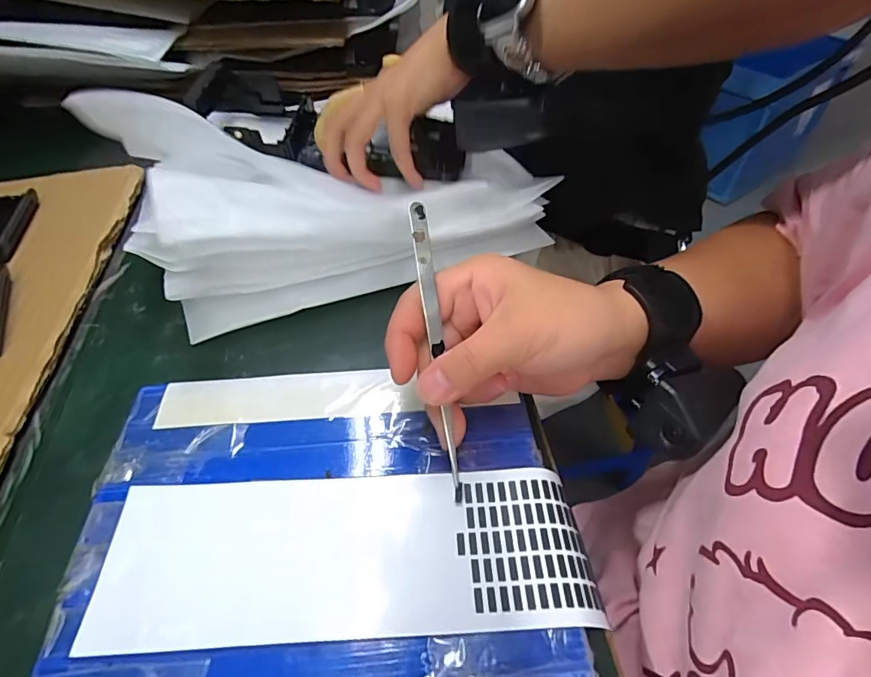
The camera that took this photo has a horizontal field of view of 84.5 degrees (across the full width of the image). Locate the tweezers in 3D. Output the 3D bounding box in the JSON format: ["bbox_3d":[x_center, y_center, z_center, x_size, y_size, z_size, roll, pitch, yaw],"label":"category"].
[{"bbox_3d":[-0.001,-0.001,0.228,0.007,0.008,0.130,-8,83,-1],"label":"tweezers"}]

